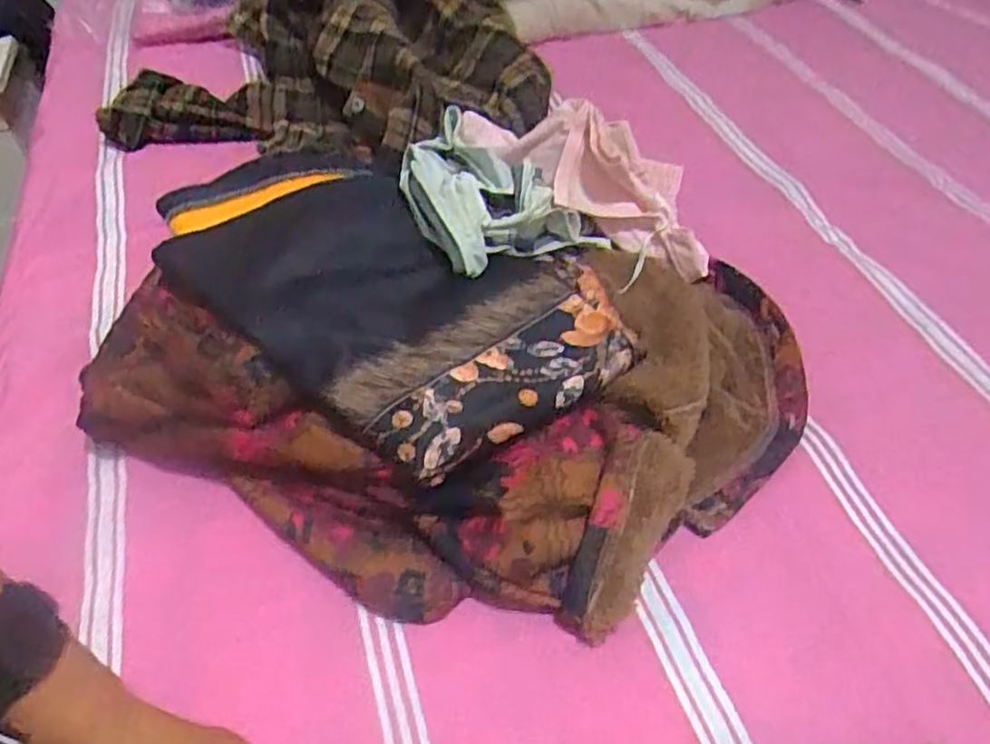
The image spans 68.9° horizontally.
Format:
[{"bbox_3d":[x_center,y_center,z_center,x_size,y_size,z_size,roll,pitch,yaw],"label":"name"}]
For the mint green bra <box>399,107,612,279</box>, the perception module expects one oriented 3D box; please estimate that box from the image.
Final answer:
[{"bbox_3d":[-0.009,-0.152,0.612,0.148,0.077,0.145,-31,56,-24],"label":"mint green bra"}]

